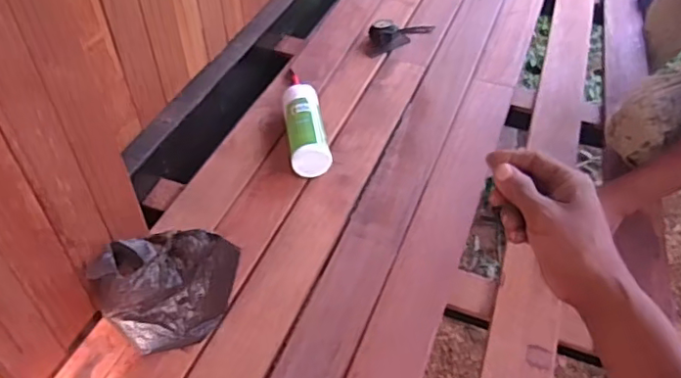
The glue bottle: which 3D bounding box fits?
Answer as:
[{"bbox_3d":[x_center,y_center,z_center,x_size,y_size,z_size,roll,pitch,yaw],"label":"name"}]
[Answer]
[{"bbox_3d":[-0.068,-0.137,1.049,0.068,0.062,0.276,-8,46,-7],"label":"glue bottle"}]

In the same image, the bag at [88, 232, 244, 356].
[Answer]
[{"bbox_3d":[-0.229,0.120,0.759,0.134,0.138,0.144,29,53,26],"label":"bag"}]

